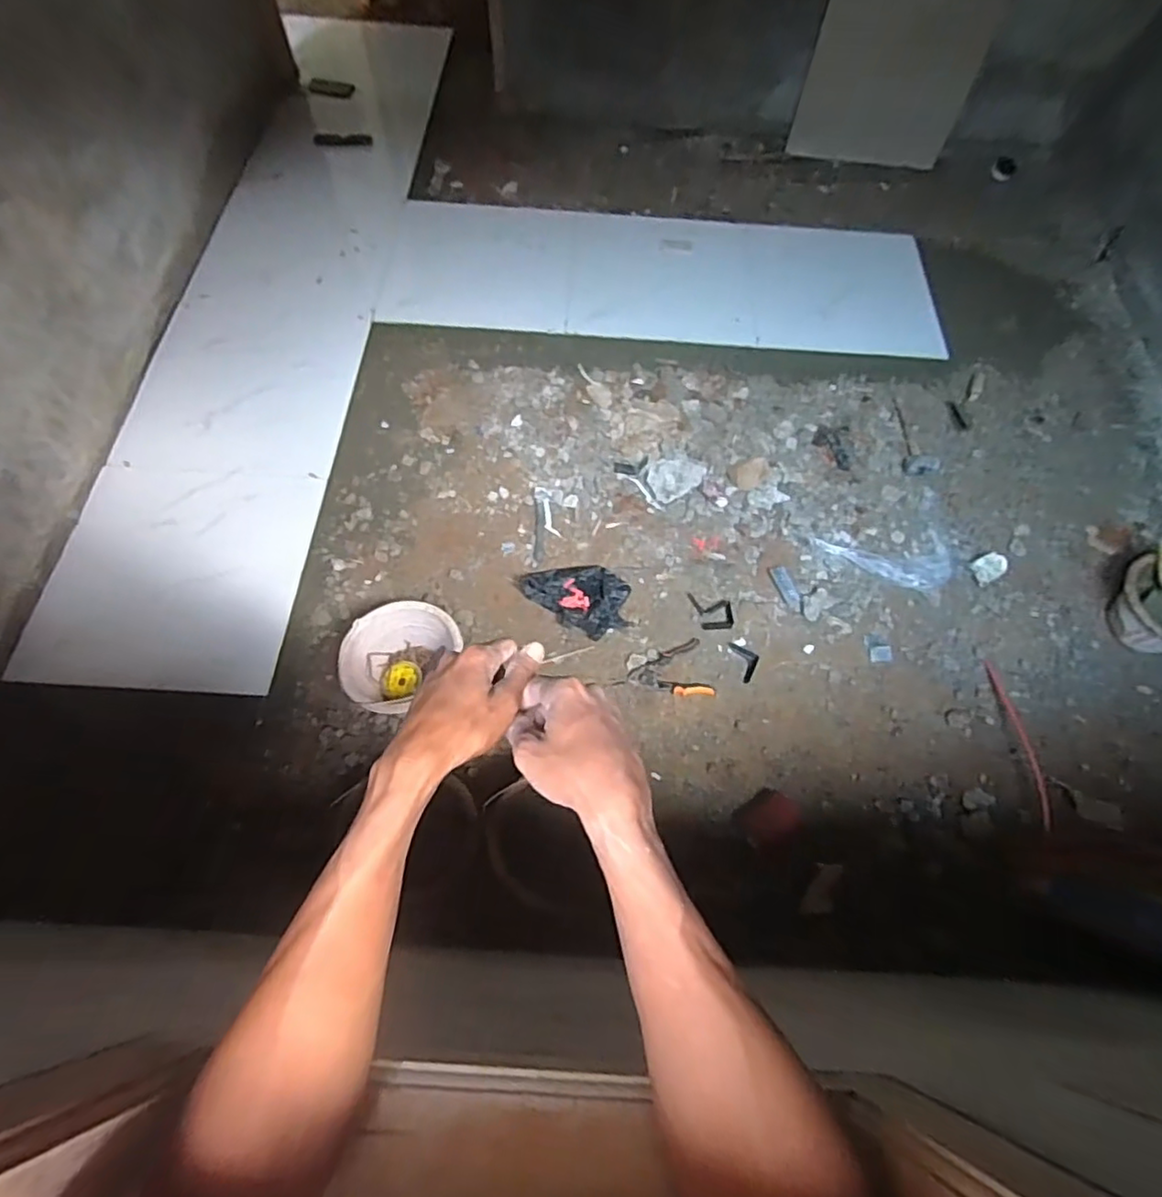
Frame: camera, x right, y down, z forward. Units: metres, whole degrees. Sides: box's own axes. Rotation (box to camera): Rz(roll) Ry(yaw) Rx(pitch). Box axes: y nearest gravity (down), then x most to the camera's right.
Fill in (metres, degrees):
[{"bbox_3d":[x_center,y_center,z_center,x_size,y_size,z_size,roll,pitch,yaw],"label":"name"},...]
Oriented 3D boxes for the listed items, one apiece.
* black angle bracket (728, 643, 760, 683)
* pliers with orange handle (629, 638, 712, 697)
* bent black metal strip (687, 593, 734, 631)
[{"bbox_3d":[0.413,0.152,1.543,0.052,0.016,0.105,-15,69,-9],"label":"black angle bracket"},{"bbox_3d":[0.212,0.182,1.503,0.191,0.017,0.142,-11,68,-7],"label":"pliers with orange handle"},{"bbox_3d":[0.334,0.036,1.589,0.112,0.008,0.092,3,67,-2],"label":"bent black metal strip"}]

